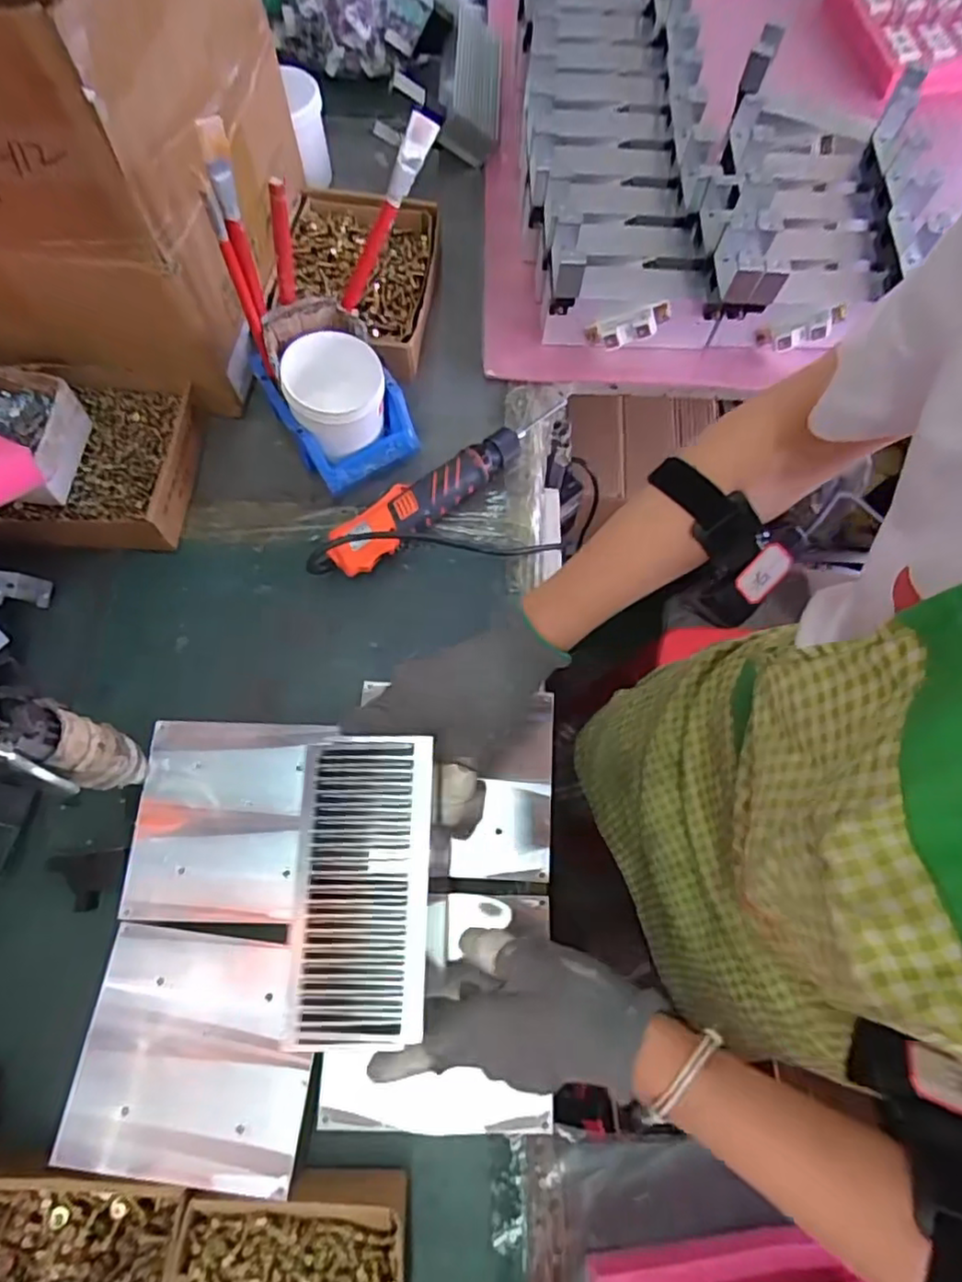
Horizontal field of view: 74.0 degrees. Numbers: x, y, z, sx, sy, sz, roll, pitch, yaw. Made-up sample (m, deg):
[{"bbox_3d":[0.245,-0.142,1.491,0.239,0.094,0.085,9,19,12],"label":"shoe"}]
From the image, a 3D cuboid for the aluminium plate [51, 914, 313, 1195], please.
[{"bbox_3d":[-0.198,0.287,0.448,0.155,0.008,0.145,7,60,-1],"label":"aluminium plate"}]

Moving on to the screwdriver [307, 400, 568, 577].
[{"bbox_3d":[-0.036,-0.168,0.648,0.061,0.058,0.323,42,74,12],"label":"screwdriver"}]

